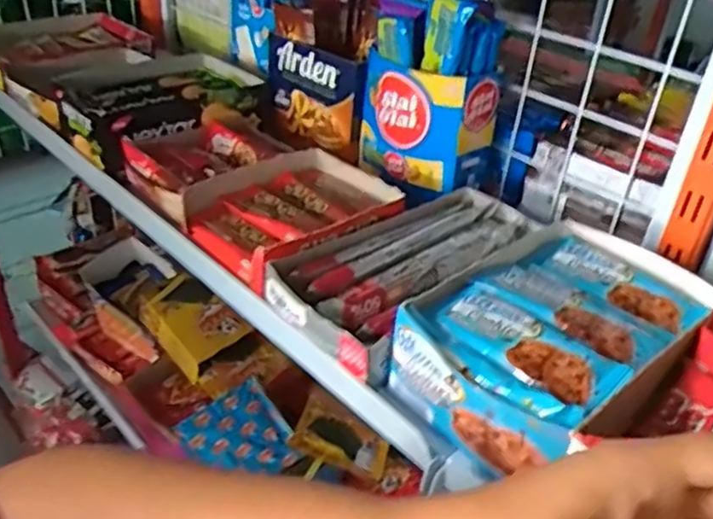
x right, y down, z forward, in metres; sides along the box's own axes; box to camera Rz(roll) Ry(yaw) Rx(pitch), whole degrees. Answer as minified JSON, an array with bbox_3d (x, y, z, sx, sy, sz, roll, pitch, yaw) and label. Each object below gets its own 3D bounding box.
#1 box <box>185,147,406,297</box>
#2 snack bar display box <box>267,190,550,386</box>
[{"bbox_3d":[-0.050,-0.043,0.604,0.170,0.046,0.133,-23,42,-36],"label":"box"},{"bbox_3d":[0.056,-0.002,0.545,0.244,0.049,0.119,-24,42,-36],"label":"snack bar display box"}]

